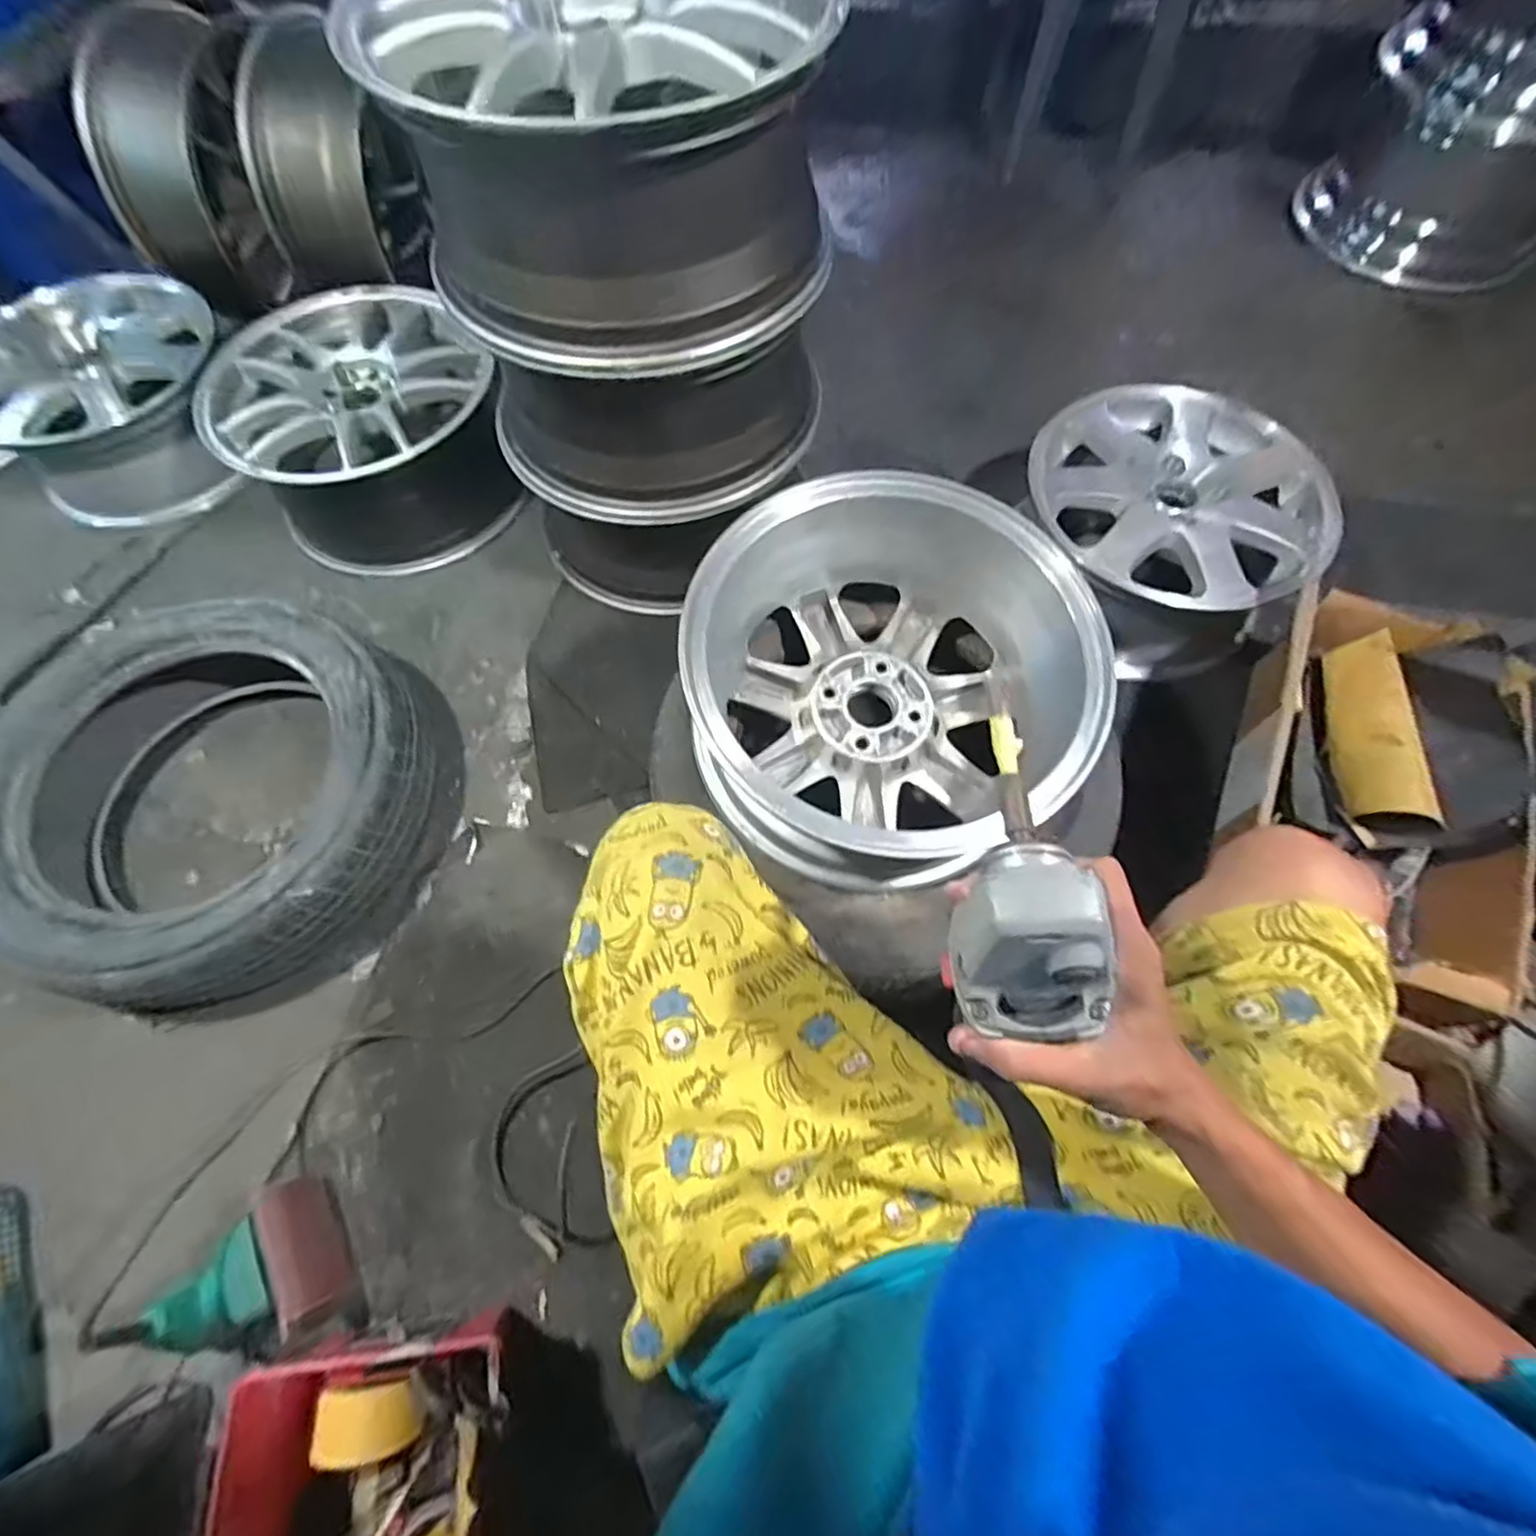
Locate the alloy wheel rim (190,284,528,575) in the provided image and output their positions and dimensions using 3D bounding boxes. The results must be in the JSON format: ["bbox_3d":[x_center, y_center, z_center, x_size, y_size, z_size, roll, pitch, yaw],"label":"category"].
[{"bbox_3d":[-0.649,-0.560,1.104,0.409,0.199,0.408,-15,67,-5],"label":"alloy wheel rim"}]

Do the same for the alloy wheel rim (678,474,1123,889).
[{"bbox_3d":[0.123,-0.083,0.711,0.411,0.199,0.388,-1,67,1],"label":"alloy wheel rim"}]

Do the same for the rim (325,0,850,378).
[{"bbox_3d":[-0.157,-0.660,0.694,0.449,0.205,0.447,-30,69,-11],"label":"rim"}]

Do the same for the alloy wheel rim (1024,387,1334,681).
[{"bbox_3d":[0.560,-0.343,0.963,0.373,0.169,0.400,-1,67,1],"label":"alloy wheel rim"}]

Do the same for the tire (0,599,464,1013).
[{"bbox_3d":[-0.703,0.038,0.870,0.505,0.176,0.495,-1,67,1],"label":"tire"}]

